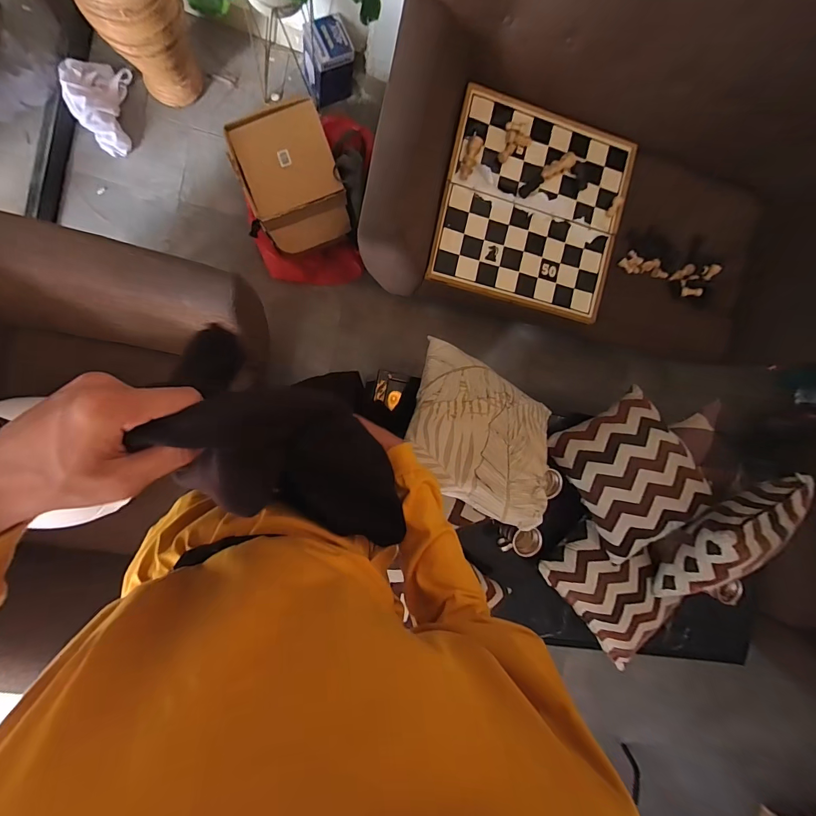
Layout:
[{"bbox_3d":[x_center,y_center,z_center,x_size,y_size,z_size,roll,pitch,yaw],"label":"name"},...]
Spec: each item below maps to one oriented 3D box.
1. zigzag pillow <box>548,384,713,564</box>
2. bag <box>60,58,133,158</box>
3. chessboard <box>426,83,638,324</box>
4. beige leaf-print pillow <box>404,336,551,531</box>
[{"bbox_3d":[0.548,0.160,0.972,0.291,0.110,0.329,-31,75,5],"label":"zigzag pillow"},{"bbox_3d":[-0.999,-0.971,1.261,0.179,0.074,0.278,1,92,-9],"label":"bag"},{"bbox_3d":[0.349,-0.544,1.072,0.513,0.043,0.512,12,91,-10],"label":"chessboard"},{"bbox_3d":[0.158,0.052,0.853,0.339,0.110,0.325,24,60,-2],"label":"beige leaf-print pillow"}]

